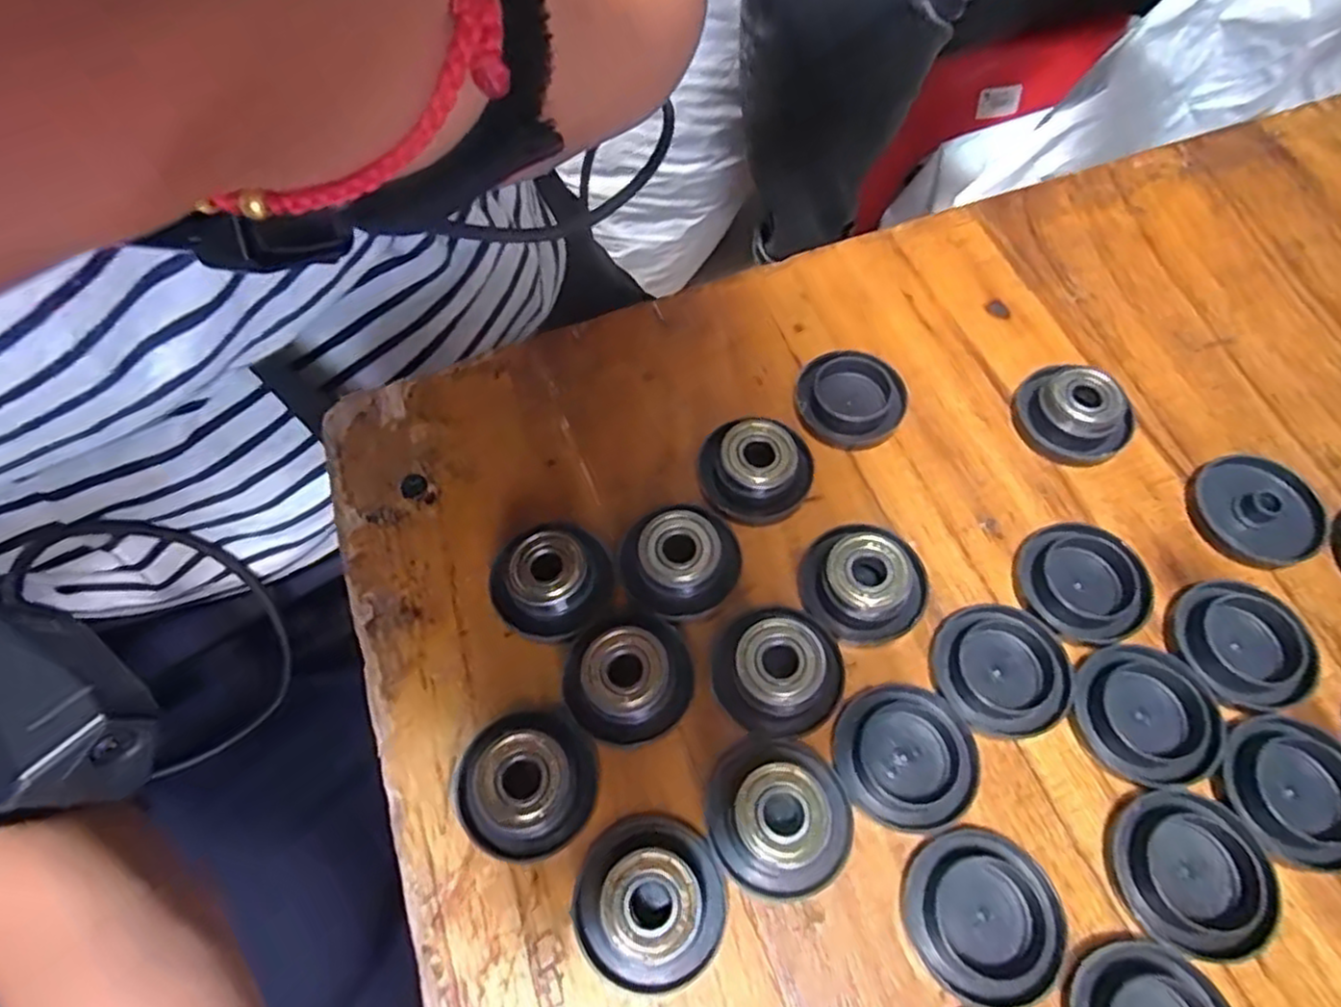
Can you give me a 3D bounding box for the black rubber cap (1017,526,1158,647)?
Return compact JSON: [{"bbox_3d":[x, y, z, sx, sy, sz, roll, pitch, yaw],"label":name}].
[{"bbox_3d":[0.107,0.020,0.188,0.030,0.008,0.032,-1,62,2],"label":"black rubber cap"}]

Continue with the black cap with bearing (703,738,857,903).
[{"bbox_3d":[0.023,0.070,0.161,0.029,0.017,0.033,-24,63,-11],"label":"black cap with bearing"}]

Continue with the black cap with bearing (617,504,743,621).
[{"bbox_3d":[0.003,0.016,0.189,0.031,0.016,0.027,11,63,8],"label":"black cap with bearing"}]

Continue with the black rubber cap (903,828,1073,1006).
[{"bbox_3d":[0.068,0.089,0.156,0.030,0.005,0.033,-1,62,2],"label":"black rubber cap"}]

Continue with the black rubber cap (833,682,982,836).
[{"bbox_3d":[0.056,0.060,0.171,0.031,0.006,0.033,-1,62,2],"label":"black rubber cap"}]

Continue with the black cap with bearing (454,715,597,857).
[{"bbox_3d":[-0.032,0.065,0.165,0.029,0.016,0.027,-1,62,2],"label":"black cap with bearing"}]

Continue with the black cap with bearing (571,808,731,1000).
[{"bbox_3d":[-0.004,0.086,0.154,0.031,0.017,0.032,-1,62,2],"label":"black cap with bearing"}]

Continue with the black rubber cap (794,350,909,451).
[{"bbox_3d":[0.055,-0.032,0.217,0.032,0.009,0.030,-1,62,2],"label":"black rubber cap"}]

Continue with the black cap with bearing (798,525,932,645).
[{"bbox_3d":[0.050,0.021,0.187,0.031,0.014,0.027,4,62,4],"label":"black cap with bearing"}]

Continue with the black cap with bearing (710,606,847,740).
[{"bbox_3d":[0.026,0.041,0.175,0.027,0.016,0.029,-1,62,2],"label":"black cap with bearing"}]

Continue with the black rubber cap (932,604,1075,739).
[{"bbox_3d":[0.082,0.041,0.179,0.030,0.006,0.032,-1,62,2],"label":"black rubber cap"}]

